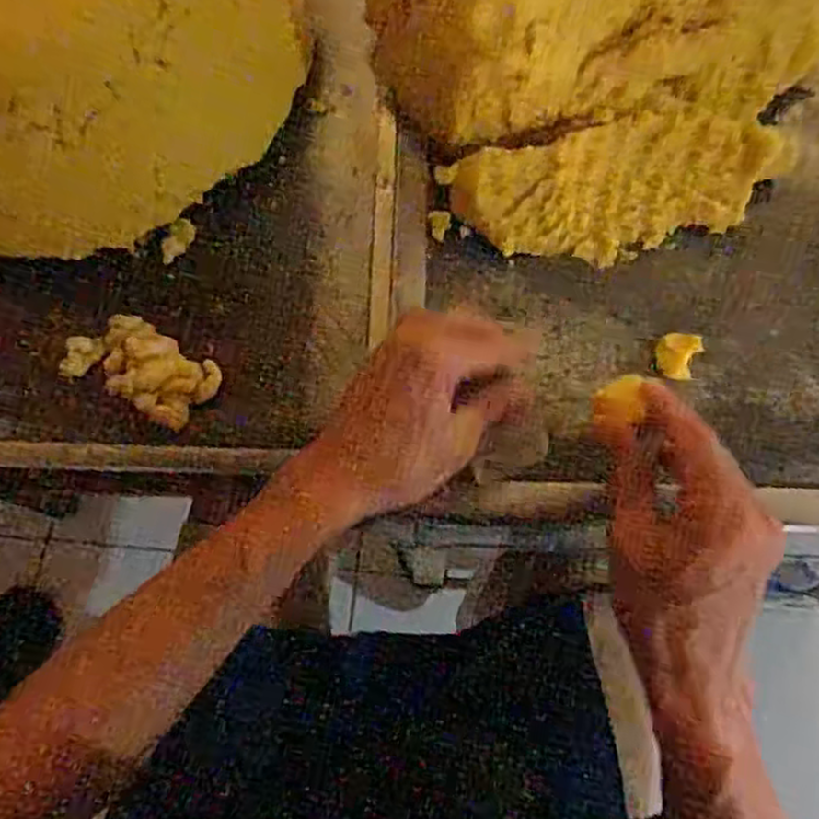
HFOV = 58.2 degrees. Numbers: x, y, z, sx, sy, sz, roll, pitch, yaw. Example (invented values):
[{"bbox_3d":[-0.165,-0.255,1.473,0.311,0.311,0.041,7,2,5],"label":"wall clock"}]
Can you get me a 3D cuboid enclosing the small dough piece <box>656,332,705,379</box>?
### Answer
[{"bbox_3d":[0.168,-0.033,0.465,0.025,0.018,0.031,24,75,10],"label":"small dough piece"}]

